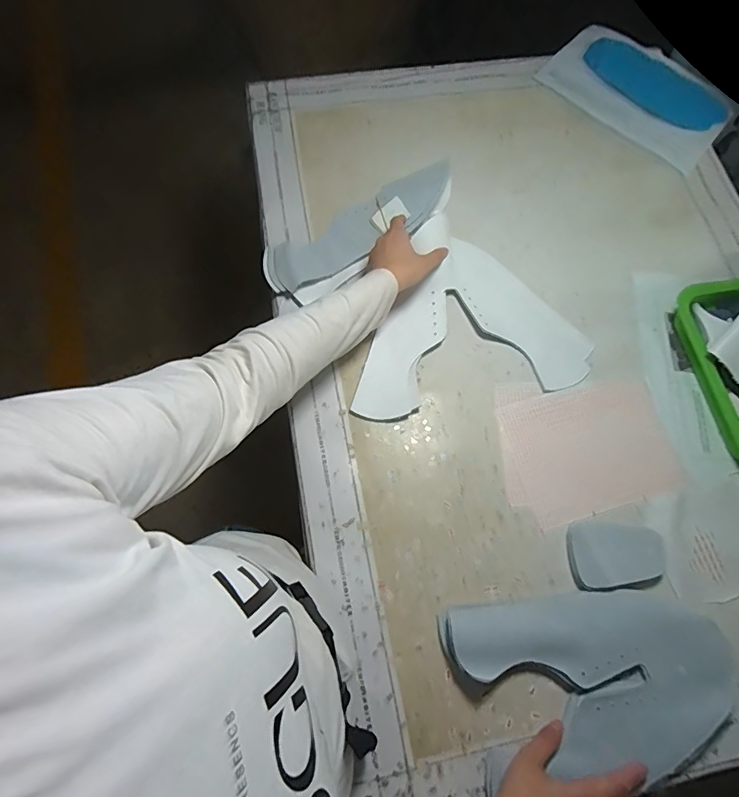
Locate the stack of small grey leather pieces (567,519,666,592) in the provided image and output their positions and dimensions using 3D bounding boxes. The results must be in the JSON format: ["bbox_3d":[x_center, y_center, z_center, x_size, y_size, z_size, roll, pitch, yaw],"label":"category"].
[{"bbox_3d":[0.279,0.175,0.515,0.106,0.029,0.076,-2,71,-4],"label":"stack of small grey leather pieces"}]

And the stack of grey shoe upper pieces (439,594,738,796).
[{"bbox_3d":[0.231,0.293,0.465,0.291,0.032,0.161,-2,71,-2],"label":"stack of grey shoe upper pieces"}]

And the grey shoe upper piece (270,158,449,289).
[{"bbox_3d":[-0.004,-0.236,0.626,0.273,0.030,0.080,-35,75,-8],"label":"grey shoe upper piece"}]

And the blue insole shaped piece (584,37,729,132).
[{"bbox_3d":[0.473,-0.525,0.759,0.241,0.010,0.095,43,84,11],"label":"blue insole shaped piece"}]

